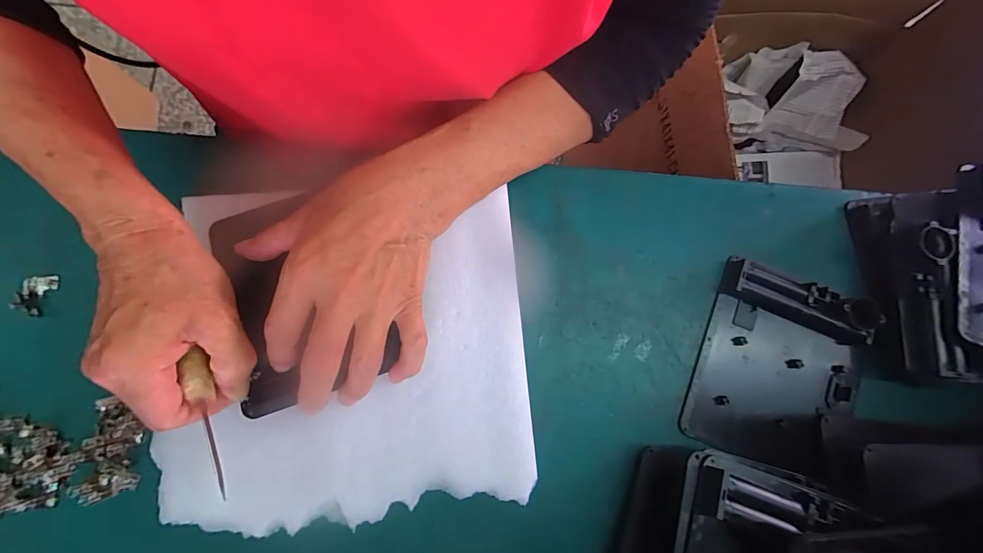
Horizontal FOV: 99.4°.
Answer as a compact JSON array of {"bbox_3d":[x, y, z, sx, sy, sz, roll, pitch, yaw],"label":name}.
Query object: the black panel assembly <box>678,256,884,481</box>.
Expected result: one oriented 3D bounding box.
[{"bbox_3d":[0.197,0.061,0.278,0.103,0.023,0.126,23,78,3],"label":"black panel assembly"}]

